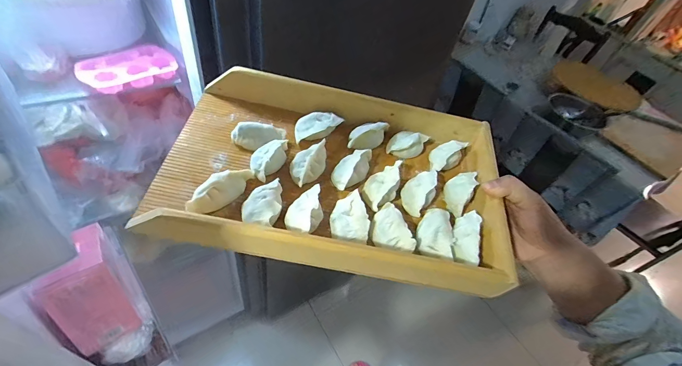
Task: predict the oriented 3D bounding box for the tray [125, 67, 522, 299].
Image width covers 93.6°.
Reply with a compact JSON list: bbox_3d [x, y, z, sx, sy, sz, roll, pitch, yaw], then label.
[{"bbox_3d":[-0.006,-0.020,0.342,0.345,0.053,0.221,11,51,0],"label":"tray"}]

